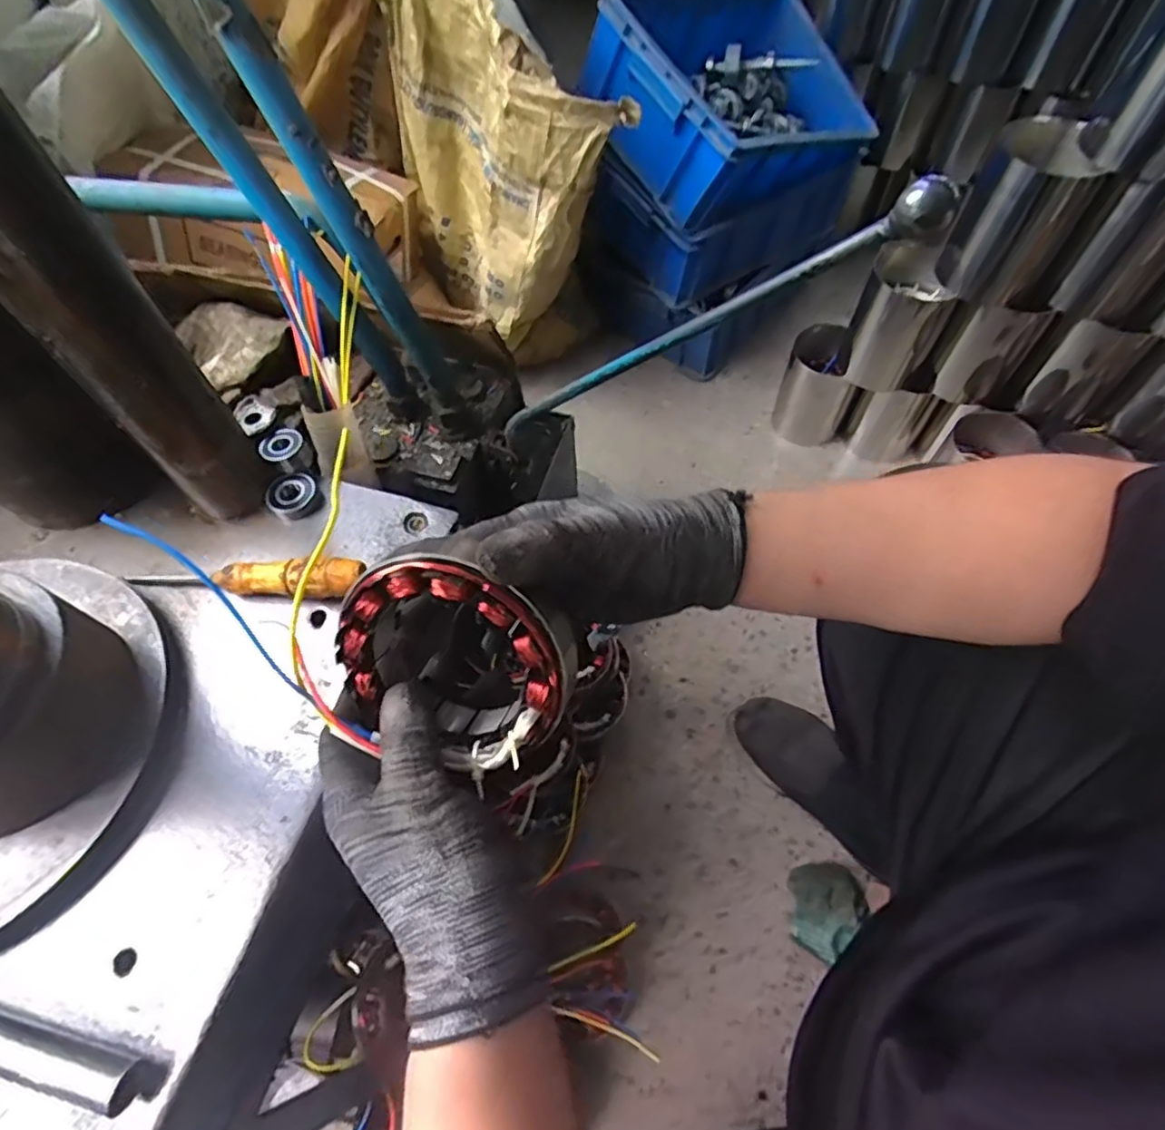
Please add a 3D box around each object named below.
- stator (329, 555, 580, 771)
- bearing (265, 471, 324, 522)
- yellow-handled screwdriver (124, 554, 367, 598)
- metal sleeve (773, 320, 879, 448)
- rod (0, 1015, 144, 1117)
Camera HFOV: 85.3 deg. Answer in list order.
[{"bbox_3d":[-0.061,0.043,0.303,0.115,0.101,0.030,12,25,10],"label":"stator"},{"bbox_3d":[-0.237,-0.058,0.519,0.039,0.017,0.038,-1,60,1],"label":"bearing"},{"bbox_3d":[-0.252,0.010,0.468,0.187,0.032,0.027,1,60,3],"label":"yellow-handled screwdriver"},{"bbox_3d":[0.411,-0.305,1.088,0.122,0.157,0.140,3,60,4],"label":"metal sleeve"},{"bbox_3d":[-0.302,0.252,0.334,0.150,0.022,0.021,11,61,8],"label":"rod"}]

